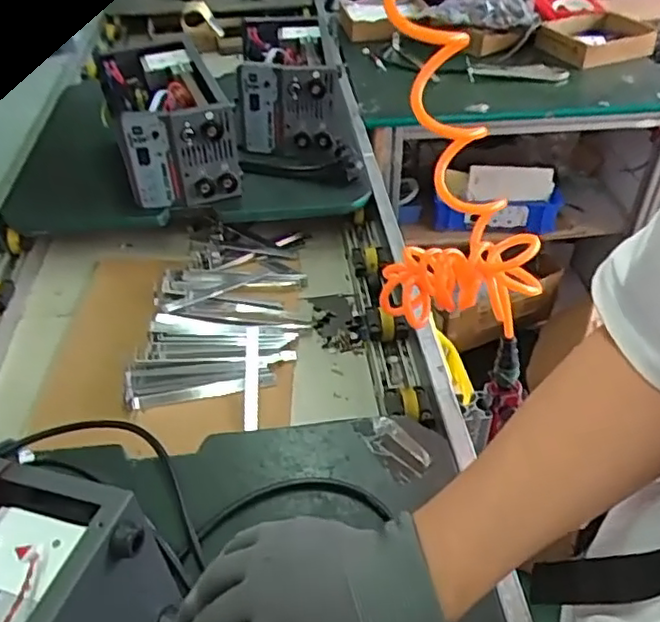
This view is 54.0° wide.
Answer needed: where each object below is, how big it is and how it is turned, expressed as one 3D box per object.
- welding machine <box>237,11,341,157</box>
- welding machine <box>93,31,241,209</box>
[{"bbox_3d":[-0.076,-0.428,1.216,0.172,0.158,0.288,-4,41,-1],"label":"welding machine"},{"bbox_3d":[-0.264,-0.298,1.061,0.158,0.174,0.250,-17,43,-15],"label":"welding machine"}]

